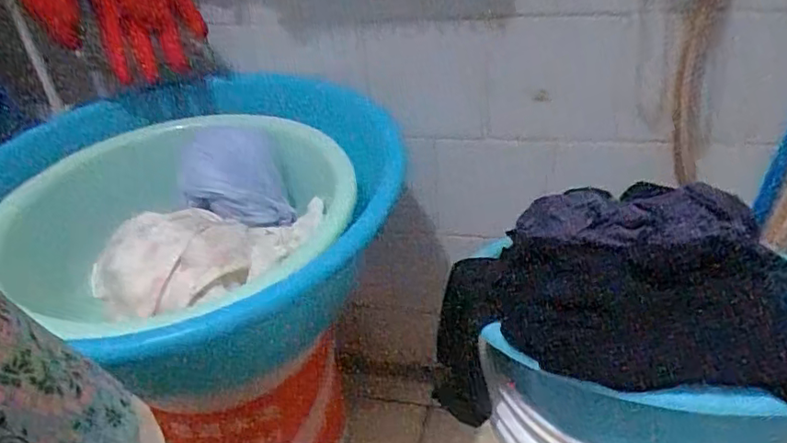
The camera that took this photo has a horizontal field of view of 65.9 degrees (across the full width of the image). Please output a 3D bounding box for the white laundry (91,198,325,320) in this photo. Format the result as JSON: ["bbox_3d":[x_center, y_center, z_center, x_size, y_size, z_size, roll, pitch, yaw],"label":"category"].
[{"bbox_3d":[-0.185,0.035,0.603,0.229,0.062,0.133,-8,32,-1],"label":"white laundry"}]

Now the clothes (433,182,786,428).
[{"bbox_3d":[0.226,0.081,0.592,0.366,0.180,0.151,-4,33,5],"label":"clothes"}]

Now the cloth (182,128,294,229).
[{"bbox_3d":[-0.188,-0.048,0.700,0.113,0.076,0.122,-17,34,-14],"label":"cloth"}]

